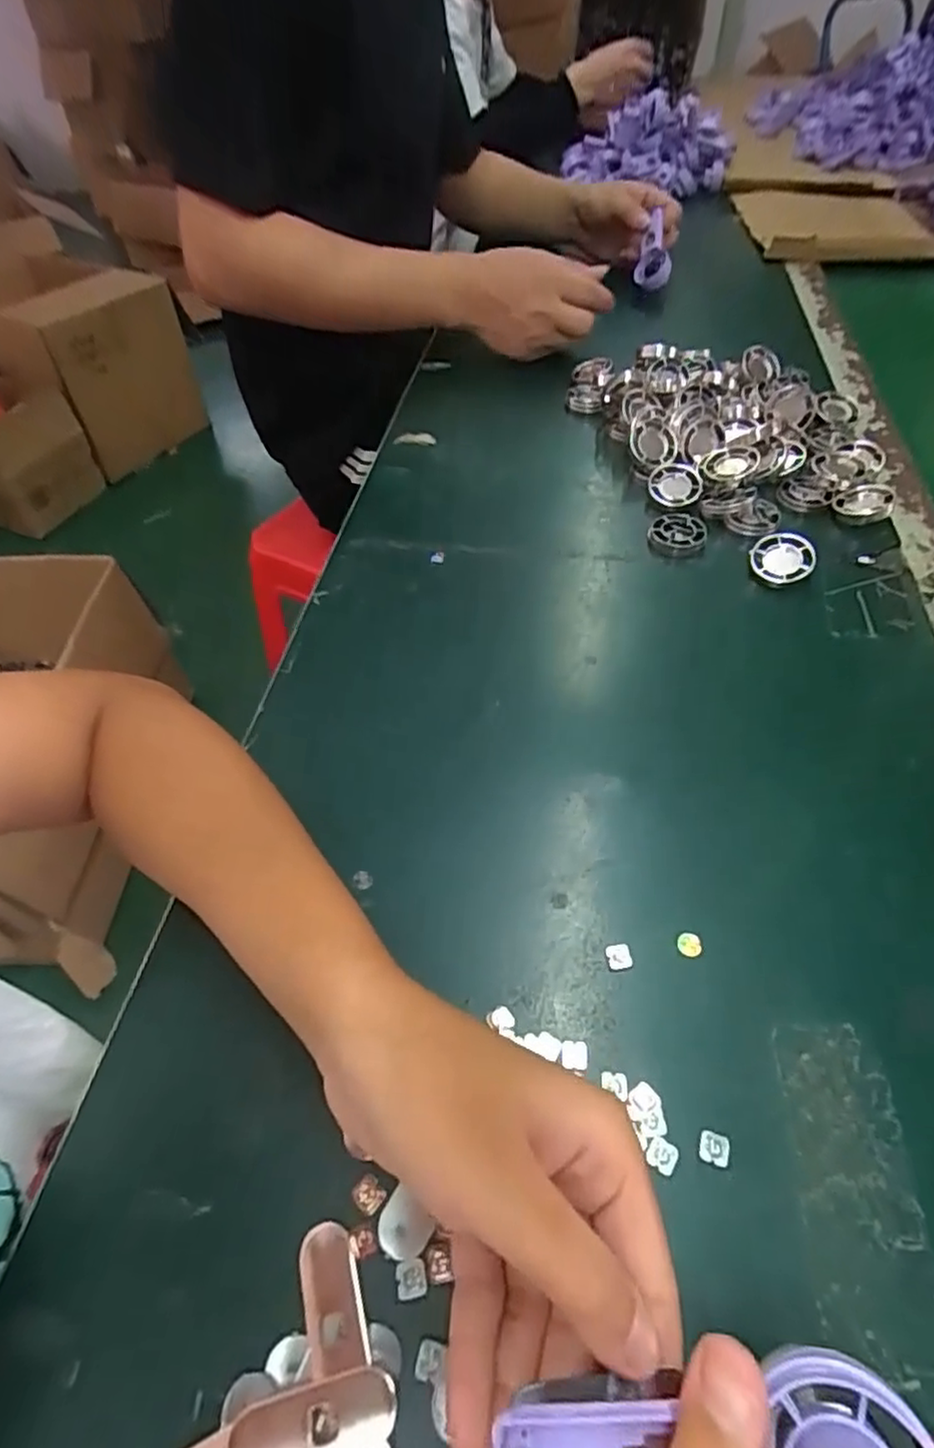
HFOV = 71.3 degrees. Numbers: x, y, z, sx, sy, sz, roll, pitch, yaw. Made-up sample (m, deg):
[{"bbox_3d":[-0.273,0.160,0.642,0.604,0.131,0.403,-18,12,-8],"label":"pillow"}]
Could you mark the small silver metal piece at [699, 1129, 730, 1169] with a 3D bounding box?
[{"bbox_3d":[0.092,0.157,0.241,0.011,0.004,0.010,12,53,13],"label":"small silver metal piece"}]

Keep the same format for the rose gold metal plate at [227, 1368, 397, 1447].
[{"bbox_3d":[-0.047,0.216,0.199,0.050,0.004,0.019,-10,38,-9],"label":"rose gold metal plate"}]

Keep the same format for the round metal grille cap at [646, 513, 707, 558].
[{"bbox_3d":[0.149,-0.135,0.462,0.039,0.012,0.039,-2,51,2],"label":"round metal grille cap"}]

